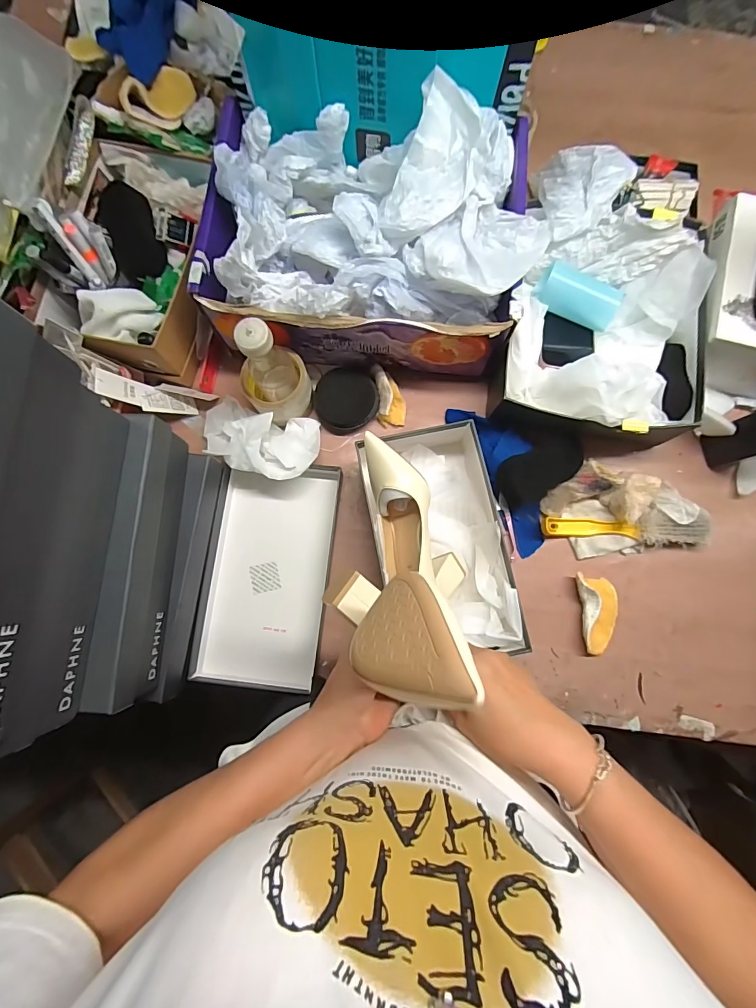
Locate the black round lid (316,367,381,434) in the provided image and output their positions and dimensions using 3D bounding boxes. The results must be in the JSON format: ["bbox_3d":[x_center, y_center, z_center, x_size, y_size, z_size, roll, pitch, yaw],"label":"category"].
[{"bbox_3d":[-0.047,-0.155,0.630,0.092,0.026,0.090,-24,81,-3],"label":"black round lid"}]

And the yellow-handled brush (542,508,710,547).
[{"bbox_3d":[0.345,0.031,0.596,0.224,0.034,0.051,3,81,1],"label":"yellow-handled brush"}]

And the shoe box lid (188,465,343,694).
[{"bbox_3d":[-0.150,0.095,0.595,0.164,0.043,0.303,8,81,2],"label":"shoe box lid"}]

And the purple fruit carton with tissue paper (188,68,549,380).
[{"bbox_3d":[-0.012,-0.354,0.568,0.412,0.177,0.293,8,81,2],"label":"purple fruit carton with tissue paper"}]

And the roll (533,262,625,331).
[{"bbox_3d":[0.282,-0.292,0.598,0.111,0.041,0.052,27,82,5],"label":"roll"}]

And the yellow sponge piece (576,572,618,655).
[{"bbox_3d":[0.301,0.149,0.585,0.051,0.028,0.104,-4,81,0],"label":"yellow sponge piece"}]

